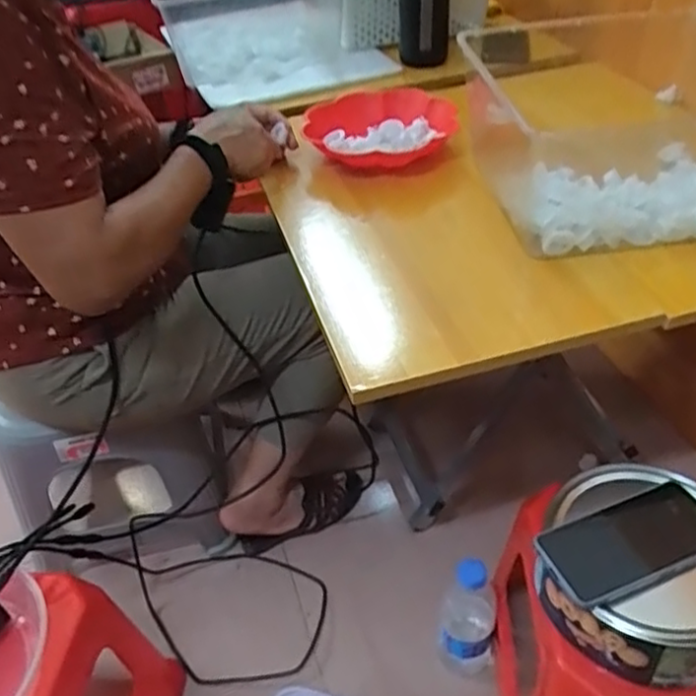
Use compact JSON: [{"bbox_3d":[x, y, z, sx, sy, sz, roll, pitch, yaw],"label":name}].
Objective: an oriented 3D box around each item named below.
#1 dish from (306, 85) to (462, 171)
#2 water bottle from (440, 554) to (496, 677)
[{"bbox_3d":[0.048,-0.305,0.953,0.222,0.059,0.188,-34,48,-28],"label":"dish"},{"bbox_3d":[0.146,0.321,0.830,0.063,0.210,0.078,2,41,9],"label":"water bottle"}]

